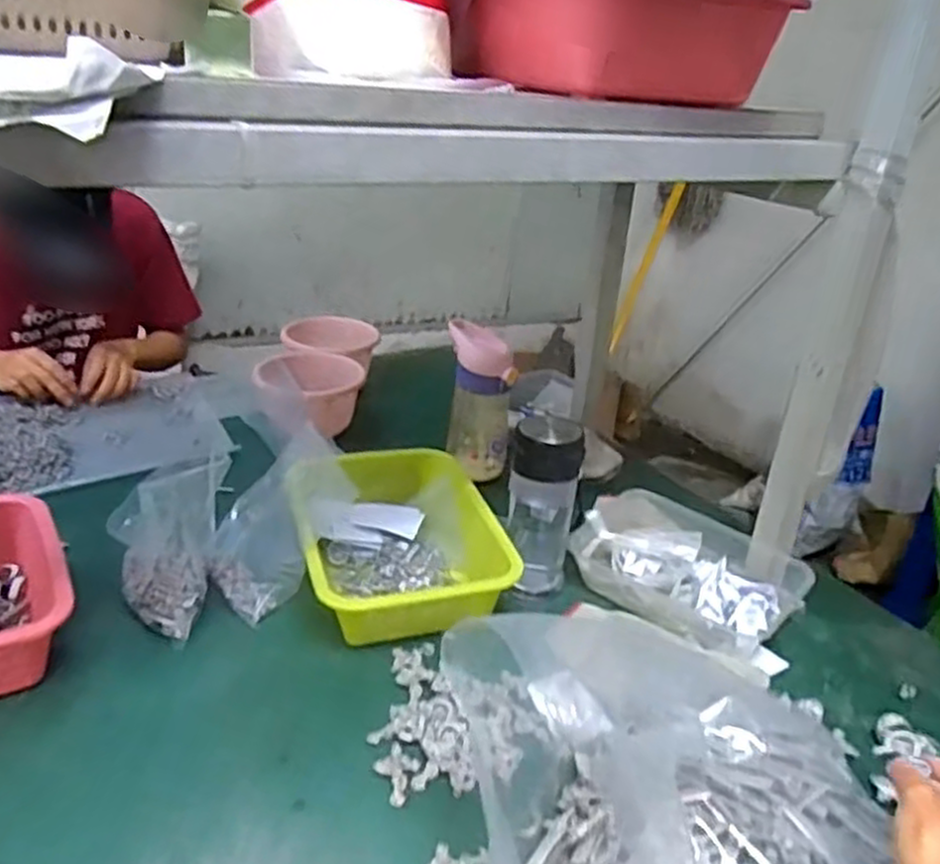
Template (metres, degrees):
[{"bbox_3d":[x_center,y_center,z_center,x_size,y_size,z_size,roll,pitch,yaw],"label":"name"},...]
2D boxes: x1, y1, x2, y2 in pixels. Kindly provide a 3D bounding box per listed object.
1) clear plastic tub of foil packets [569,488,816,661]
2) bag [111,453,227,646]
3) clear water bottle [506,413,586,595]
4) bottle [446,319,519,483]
[{"bbox_3d":[0.230,0.138,0.815,0.228,0.058,0.154,22,30,30],"label":"clear plastic tub of foil packets"},{"bbox_3d":[-0.274,0.103,0.717,0.097,0.145,0.100,-3,27,-18],"label":"bag"},{"bbox_3d":[0.070,0.075,0.771,0.067,0.181,0.058,9,26,7],"label":"clear water bottle"},{"bbox_3d":[0.010,-0.039,0.982,0.065,0.177,0.078,-5,28,-22],"label":"bottle"}]

